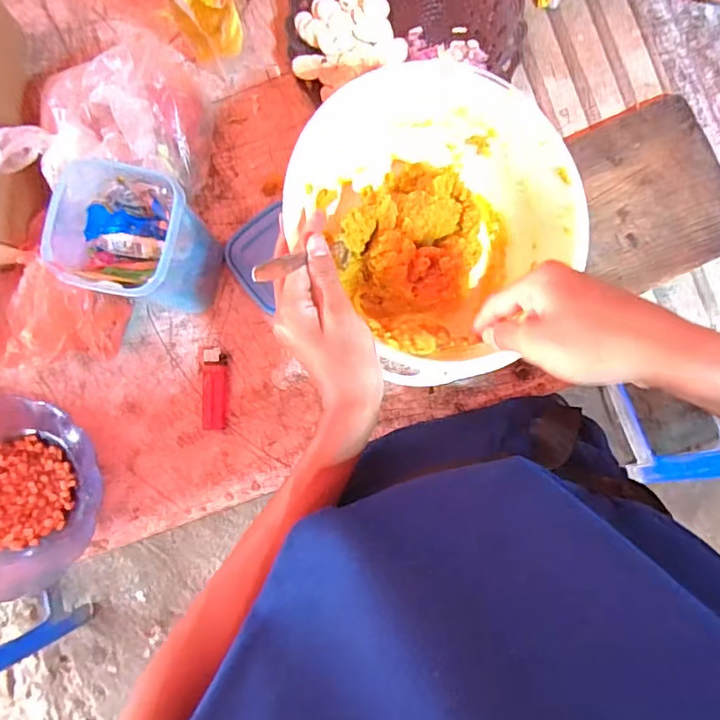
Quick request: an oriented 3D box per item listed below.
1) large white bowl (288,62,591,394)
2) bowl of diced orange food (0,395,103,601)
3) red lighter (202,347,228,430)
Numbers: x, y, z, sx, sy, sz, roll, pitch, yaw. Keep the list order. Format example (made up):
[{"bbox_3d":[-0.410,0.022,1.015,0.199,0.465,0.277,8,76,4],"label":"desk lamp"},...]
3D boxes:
[{"bbox_3d":[0.069,-0.126,0.463,0.217,0.131,0.211,0,87,2],"label":"large white bowl"},{"bbox_3d":[-0.338,0.133,0.513,0.175,0.053,0.185,0,87,2],"label":"bowl of diced orange food"},{"bbox_3d":[-0.146,0.029,0.534,0.024,0.014,0.079,-3,87,2],"label":"red lighter"}]

